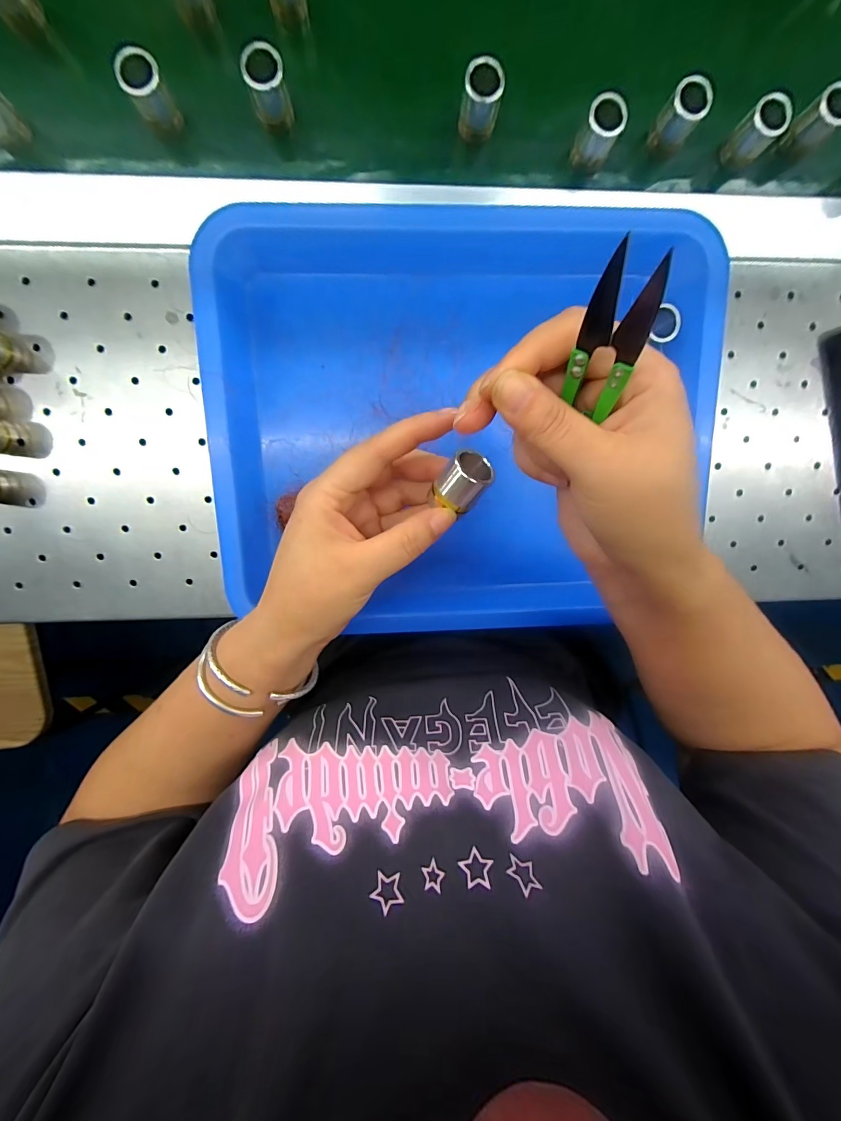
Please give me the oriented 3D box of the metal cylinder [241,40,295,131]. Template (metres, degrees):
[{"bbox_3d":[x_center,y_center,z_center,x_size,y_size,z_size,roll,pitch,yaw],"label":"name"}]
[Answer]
[{"bbox_3d":[-0.089,-0.278,0.244,0.022,0.034,0.017,-16,99,-1],"label":"metal cylinder"}]

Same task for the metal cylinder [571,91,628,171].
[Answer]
[{"bbox_3d":[0.111,-0.266,0.259,0.022,0.035,0.019,37,95,-8],"label":"metal cylinder"}]

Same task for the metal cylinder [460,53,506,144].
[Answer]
[{"bbox_3d":[0.036,-0.279,0.252,0.022,0.033,0.018,7,98,-5],"label":"metal cylinder"}]

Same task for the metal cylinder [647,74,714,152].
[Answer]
[{"bbox_3d":[0.164,-0.282,0.263,0.022,0.033,0.019,35,95,-8],"label":"metal cylinder"}]

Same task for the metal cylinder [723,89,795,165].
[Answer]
[{"bbox_3d":[0.216,-0.275,0.267,0.022,0.036,0.017,42,94,-9],"label":"metal cylinder"}]

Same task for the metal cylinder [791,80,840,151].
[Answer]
[{"bbox_3d":[0.258,-0.285,0.271,0.022,0.036,0.020,-1,99,-4],"label":"metal cylinder"}]

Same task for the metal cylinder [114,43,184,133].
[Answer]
[{"bbox_3d":[-0.156,-0.270,0.241,0.022,0.036,0.020,-1,99,-4],"label":"metal cylinder"}]

